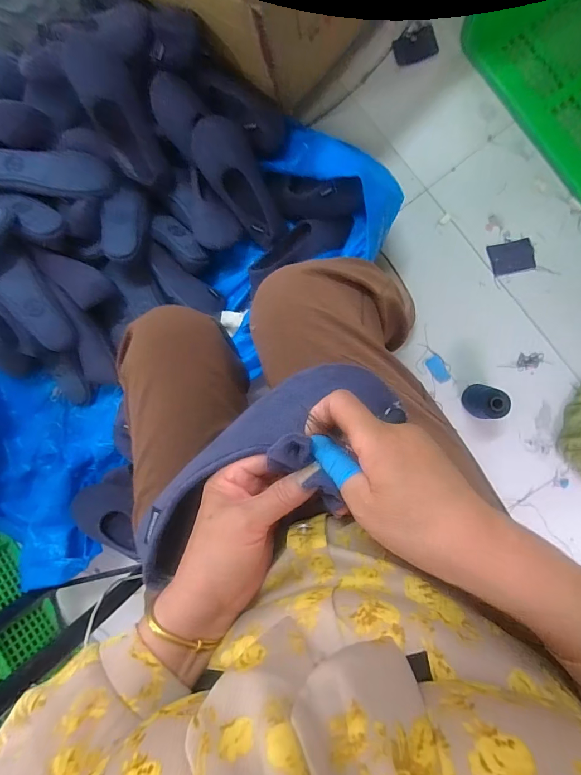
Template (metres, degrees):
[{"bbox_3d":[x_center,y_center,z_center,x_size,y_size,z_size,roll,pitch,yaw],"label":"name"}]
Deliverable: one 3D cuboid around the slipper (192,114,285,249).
[{"bbox_3d":[-0.096,-0.392,0.753,0.101,0.056,0.244,-32,111,7],"label":"slipper"}]

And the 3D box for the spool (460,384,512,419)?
[{"bbox_3d":[0.352,0.026,0.711,0.055,0.104,0.057,0,90,8],"label":"spool"}]

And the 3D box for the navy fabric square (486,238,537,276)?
[{"bbox_3d":[0.429,-0.253,0.750,0.077,0.004,0.061,-11,88,8],"label":"navy fabric square"}]

